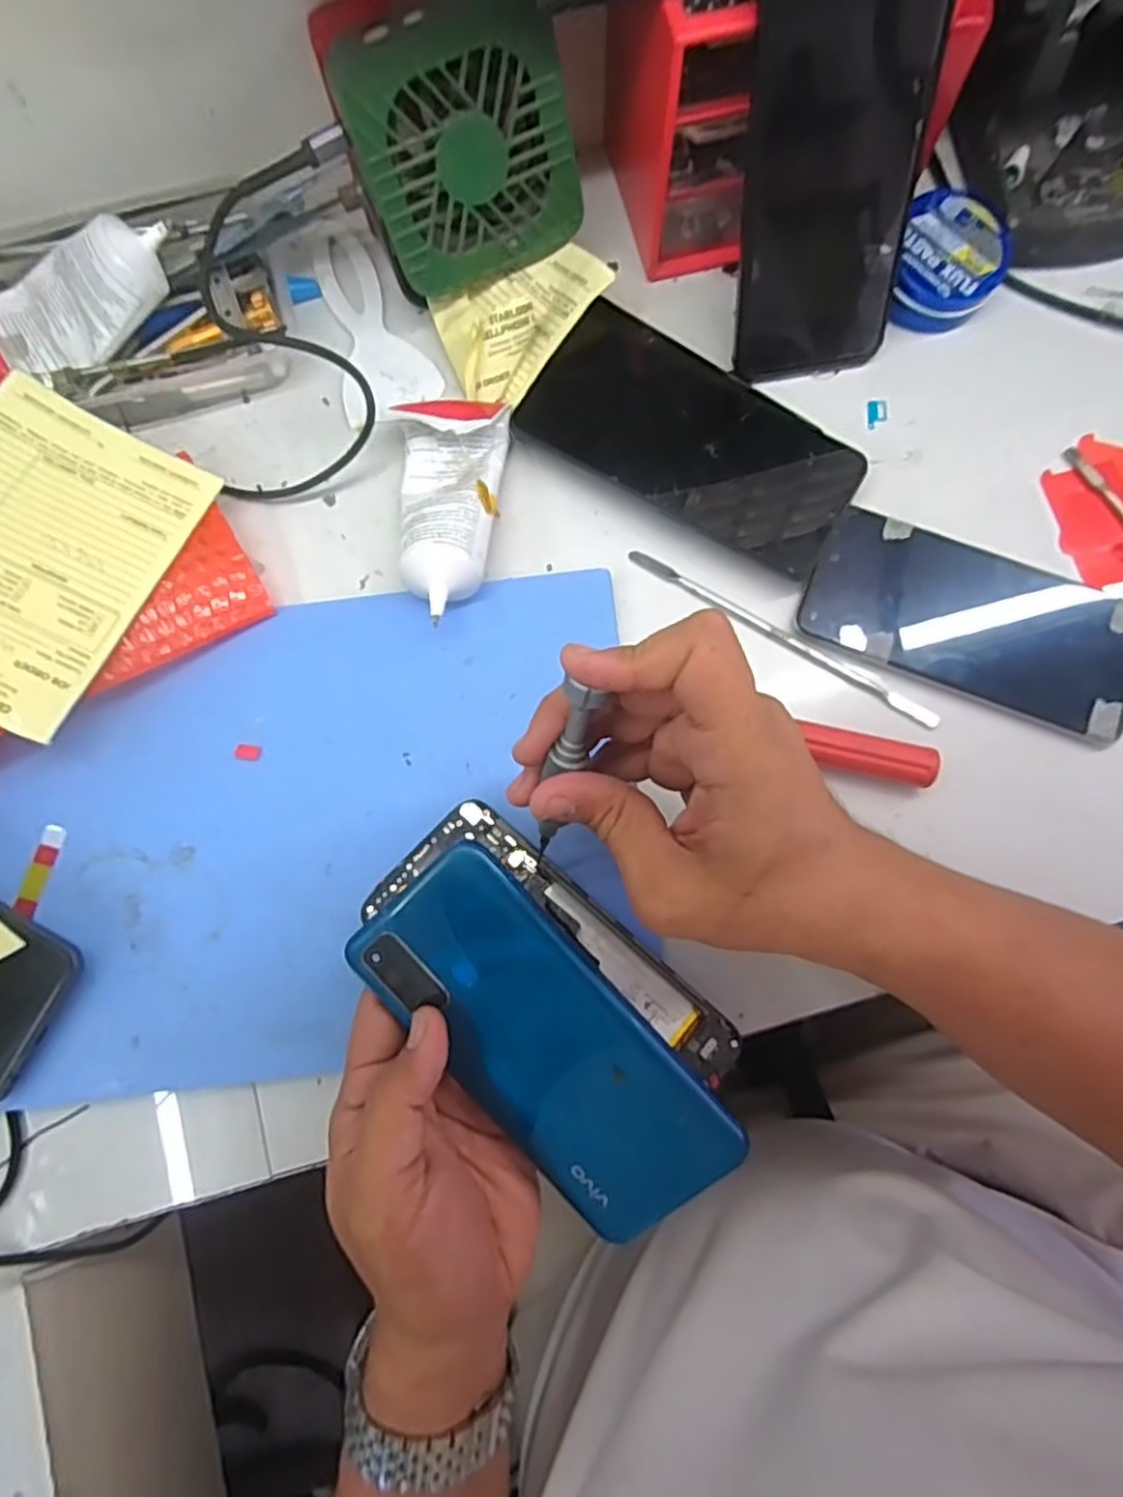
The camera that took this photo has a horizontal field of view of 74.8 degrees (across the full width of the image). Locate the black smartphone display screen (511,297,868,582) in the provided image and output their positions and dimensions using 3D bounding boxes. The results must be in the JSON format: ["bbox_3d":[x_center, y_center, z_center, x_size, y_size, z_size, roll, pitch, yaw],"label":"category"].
[{"bbox_3d":[0.068,-0.161,0.372,0.166,0.011,0.089,32,81,8],"label":"black smartphone display screen"}]

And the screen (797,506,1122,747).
[{"bbox_3d":[0.200,-0.063,0.359,0.156,0.011,0.077,22,81,6],"label":"screen"}]

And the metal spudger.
[{"bbox_3d":[0.108,-0.055,0.361,0.166,0.009,0.007,31,80,5],"label":"metal spudger"}]

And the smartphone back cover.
[{"bbox_3d":[-0.007,0.115,0.283,0.071,0.005,0.158,-43,90,9],"label":"smartphone back cover"}]

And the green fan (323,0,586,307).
[{"bbox_3d":[-0.049,-0.286,0.349,0.096,0.101,0.046,-24,57,2],"label":"green fan"}]

